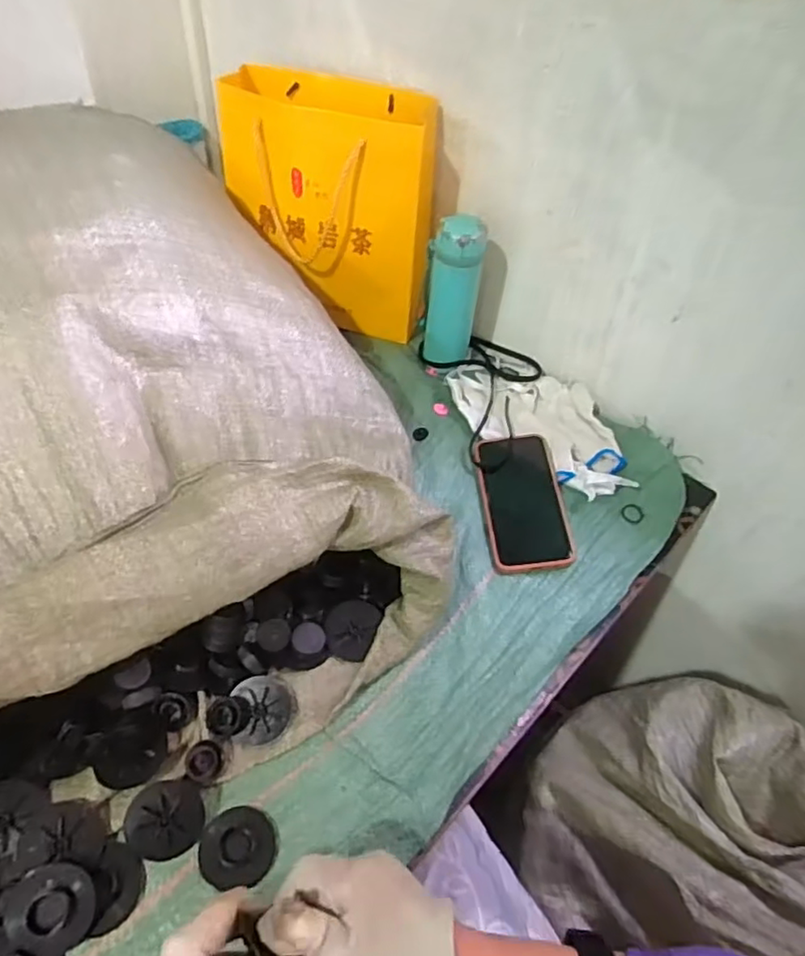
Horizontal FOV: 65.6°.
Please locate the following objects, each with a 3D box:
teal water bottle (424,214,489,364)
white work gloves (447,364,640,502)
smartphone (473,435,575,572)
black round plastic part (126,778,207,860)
[{"bbox_3d":[0.060,-0.213,0.739,0.063,0.173,0.058,11,48,3],"label":"teal water bottle"},{"bbox_3d":[0.159,-0.071,0.723,0.237,0.025,0.141,33,53,21],"label":"white work gloves"},{"bbox_3d":[0.125,0.019,0.648,0.077,0.016,0.161,1,48,-6],"label":"smartphone"},{"bbox_3d":[-0.163,0.236,0.431,0.052,0.014,0.047,0,67,-24],"label":"black round plastic part"}]

